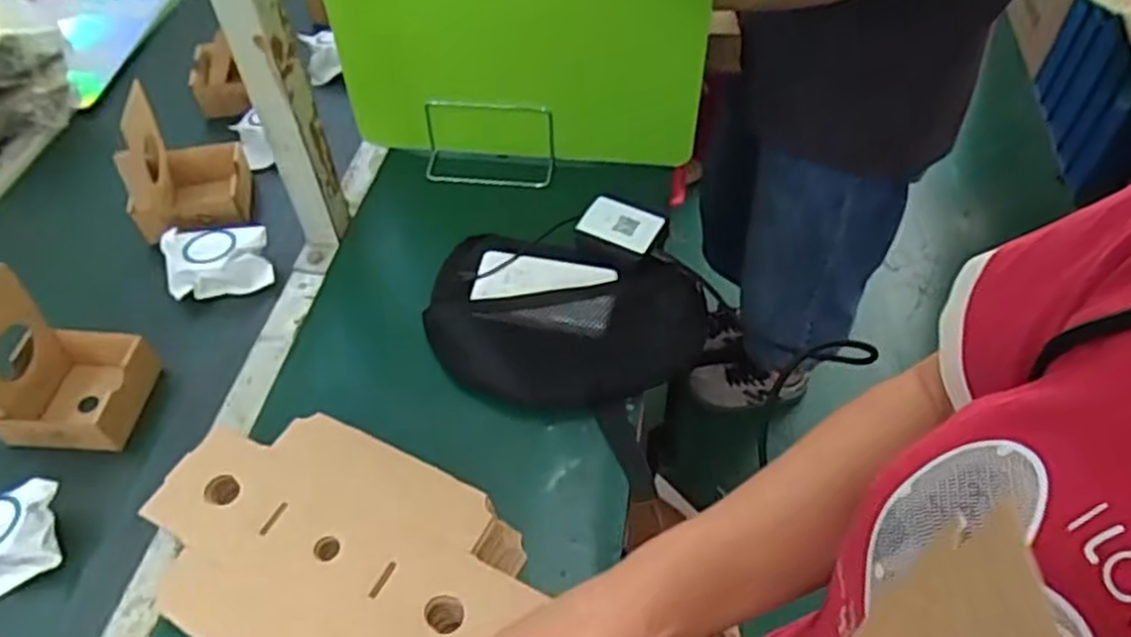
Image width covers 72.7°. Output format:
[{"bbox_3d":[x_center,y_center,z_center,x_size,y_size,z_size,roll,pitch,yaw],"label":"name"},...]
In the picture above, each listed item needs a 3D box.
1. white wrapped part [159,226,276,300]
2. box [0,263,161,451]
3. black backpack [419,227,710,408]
[{"bbox_3d":[-0.370,-0.063,0.819,0.107,0.037,0.078,-13,52,-9],"label":"white wrapped part"},{"bbox_3d":[-0.449,0.041,0.690,0.131,0.148,0.105,2,51,3],"label":"box"},{"bbox_3d":[-0.001,0.004,0.753,0.267,0.063,0.181,7,52,7],"label":"black backpack"}]

